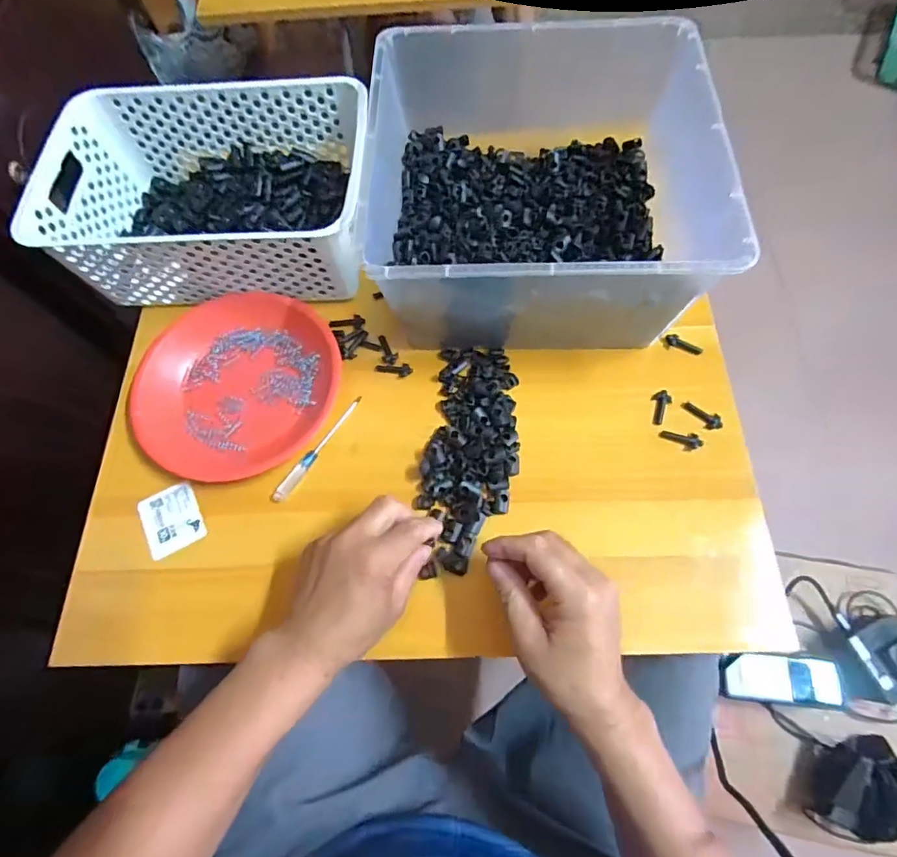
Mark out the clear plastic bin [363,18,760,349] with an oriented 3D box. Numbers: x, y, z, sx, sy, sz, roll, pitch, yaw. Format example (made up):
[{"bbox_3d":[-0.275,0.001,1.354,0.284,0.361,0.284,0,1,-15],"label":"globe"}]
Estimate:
[{"bbox_3d":[0.079,-0.224,0.491,0.298,0.138,0.296,0,67,2],"label":"clear plastic bin"}]

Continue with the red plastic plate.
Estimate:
[{"bbox_3d":[-0.206,-0.048,0.496,0.189,0.025,0.186,-1,67,2],"label":"red plastic plate"}]

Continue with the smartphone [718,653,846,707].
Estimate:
[{"bbox_3d":[0.384,0.285,0.580,0.142,0.015,0.054,2,88,9],"label":"smartphone"}]

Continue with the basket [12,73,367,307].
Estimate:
[{"bbox_3d":[-0.238,-0.239,0.526,0.295,0.102,0.207,-1,67,2],"label":"basket"}]

